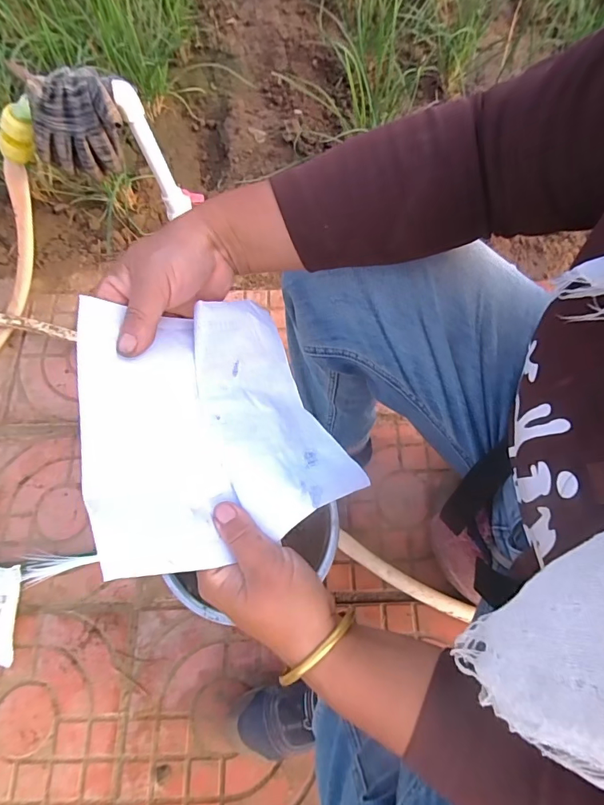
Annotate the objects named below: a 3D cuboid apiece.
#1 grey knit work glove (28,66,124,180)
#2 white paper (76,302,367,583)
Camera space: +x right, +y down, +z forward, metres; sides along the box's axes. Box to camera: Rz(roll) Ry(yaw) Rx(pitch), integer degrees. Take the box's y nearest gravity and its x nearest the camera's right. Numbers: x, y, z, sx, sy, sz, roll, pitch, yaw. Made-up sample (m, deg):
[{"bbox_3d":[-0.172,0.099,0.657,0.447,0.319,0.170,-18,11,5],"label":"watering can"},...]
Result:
[{"bbox_3d":[-0.311,-0.391,0.619,0.127,0.112,0.069,-5,71,-3],"label":"grey knit work glove"},{"bbox_3d":[-0.063,0.013,0.321,0.177,0.042,0.182,-10,70,-25],"label":"white paper"}]

